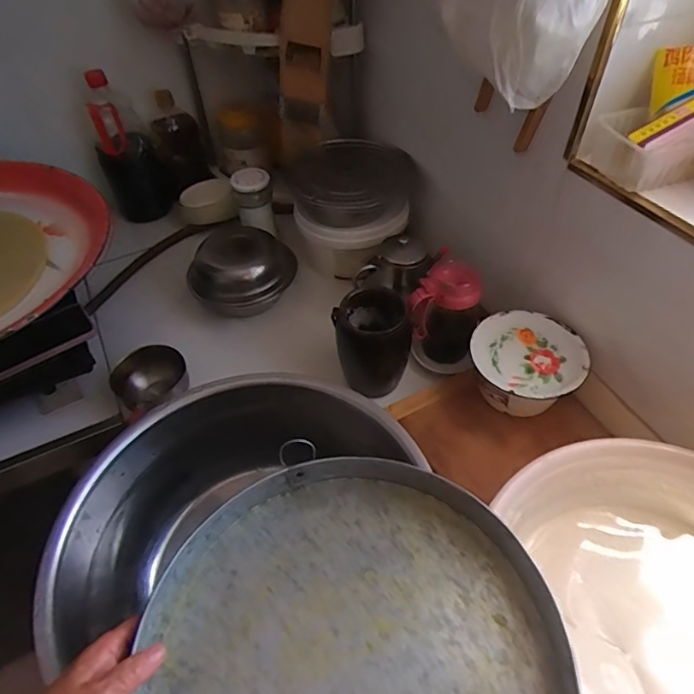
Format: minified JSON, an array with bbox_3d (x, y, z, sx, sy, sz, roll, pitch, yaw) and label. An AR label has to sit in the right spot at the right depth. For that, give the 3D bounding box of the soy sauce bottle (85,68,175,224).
[{"bbox_3d":[-0.431,-0.385,1.006,0.119,0.265,0.121,-22,51,-17],"label":"soy sauce bottle"}]

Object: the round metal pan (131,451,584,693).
[{"bbox_3d":[0.000,0.241,0.388,0.316,0.047,0.316,-1,49,1],"label":"round metal pan"}]

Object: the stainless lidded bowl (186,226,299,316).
[{"bbox_3d":[-0.184,-0.147,0.884,0.160,0.103,0.158,-1,49,1],"label":"stainless lidded bowl"}]

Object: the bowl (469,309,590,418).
[{"bbox_3d":[0.242,0.030,0.702,0.143,0.081,0.140,-1,49,1],"label":"bowl"}]

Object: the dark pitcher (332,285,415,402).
[{"bbox_3d":[0.035,-0.011,0.752,0.108,0.128,0.110,-1,49,1],"label":"dark pitcher"}]

